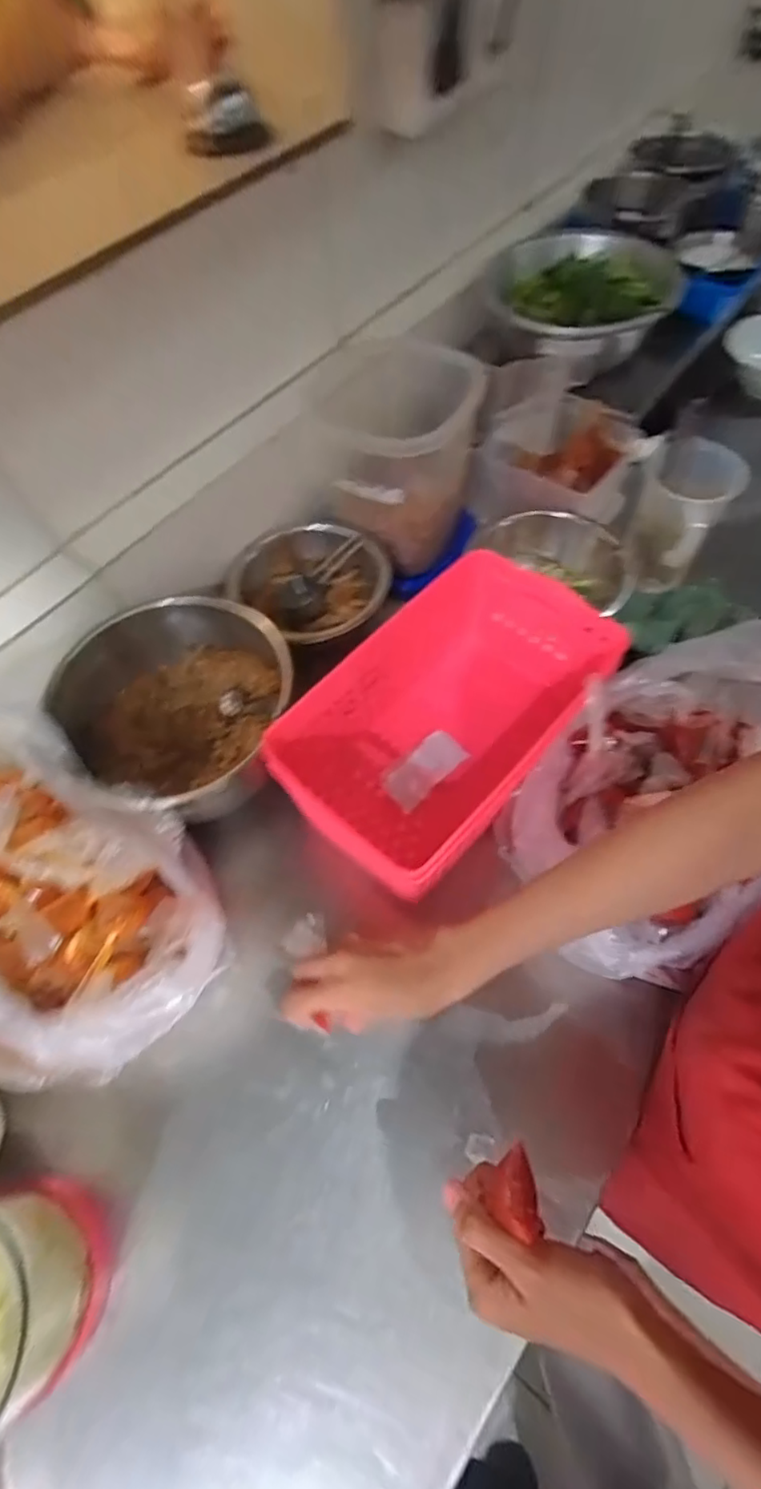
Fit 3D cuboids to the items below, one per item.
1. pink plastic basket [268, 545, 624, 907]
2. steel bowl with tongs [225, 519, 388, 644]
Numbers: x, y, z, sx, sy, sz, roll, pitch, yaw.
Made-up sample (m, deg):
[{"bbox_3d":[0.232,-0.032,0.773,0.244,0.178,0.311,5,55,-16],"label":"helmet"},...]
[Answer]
[{"bbox_3d":[0.061,-0.032,0.525,0.264,0.122,0.143,-38,66,-16],"label":"pink plastic basket"},{"bbox_3d":[-0.072,-0.185,0.657,0.152,0.055,0.176,-40,66,-17],"label":"steel bowl with tongs"}]

